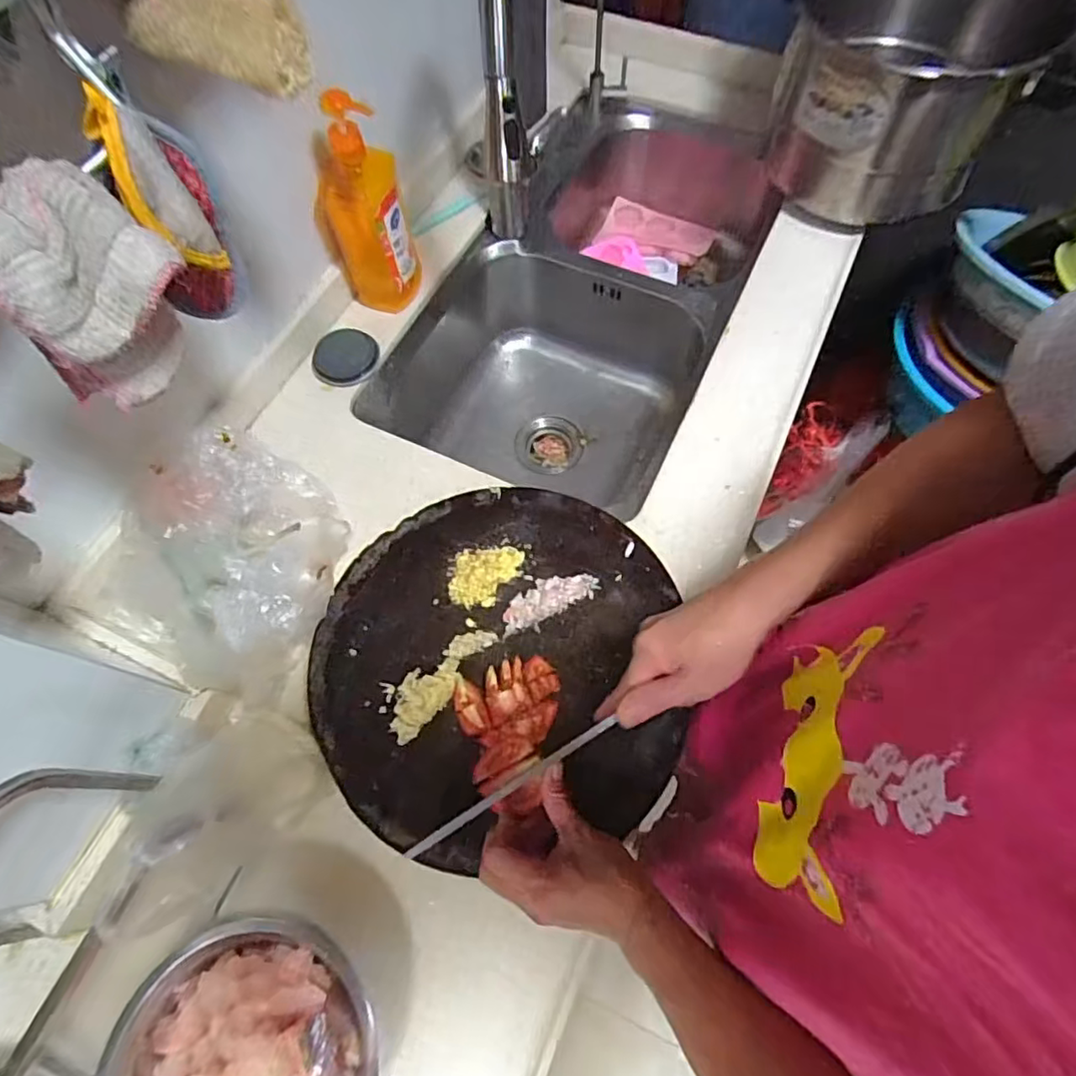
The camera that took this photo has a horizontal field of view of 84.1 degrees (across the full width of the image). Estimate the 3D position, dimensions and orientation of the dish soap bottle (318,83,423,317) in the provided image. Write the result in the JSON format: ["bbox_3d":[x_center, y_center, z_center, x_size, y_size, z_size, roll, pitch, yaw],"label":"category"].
[{"bbox_3d":[-0.205,-0.386,0.722,0.093,0.242,0.054,-20,67,-7],"label":"dish soap bottle"}]

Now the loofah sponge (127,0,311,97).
[{"bbox_3d":[-0.209,-0.329,0.385,0.098,0.049,0.048,17,68,8],"label":"loofah sponge"}]

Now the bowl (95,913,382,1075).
[{"bbox_3d":[-0.225,0.415,0.460,0.184,0.067,0.197,0,66,1],"label":"bowl"}]

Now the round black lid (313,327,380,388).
[{"bbox_3d":[-0.249,-0.235,0.765,0.085,0.018,0.079,0,66,1],"label":"round black lid"}]

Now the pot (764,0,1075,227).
[{"bbox_3d":[0.481,-0.639,0.826,0.330,0.214,0.369,30,70,13],"label":"pot"}]

